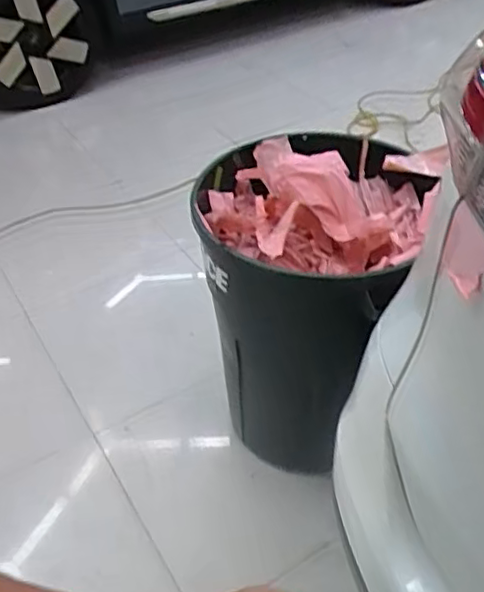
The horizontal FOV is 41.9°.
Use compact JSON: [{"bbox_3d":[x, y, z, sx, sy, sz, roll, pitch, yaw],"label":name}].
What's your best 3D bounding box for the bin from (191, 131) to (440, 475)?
[{"bbox_3d":[0.124,0.037,1.494,0.449,0.706,0.569,10,45,13],"label":"bin"}]

